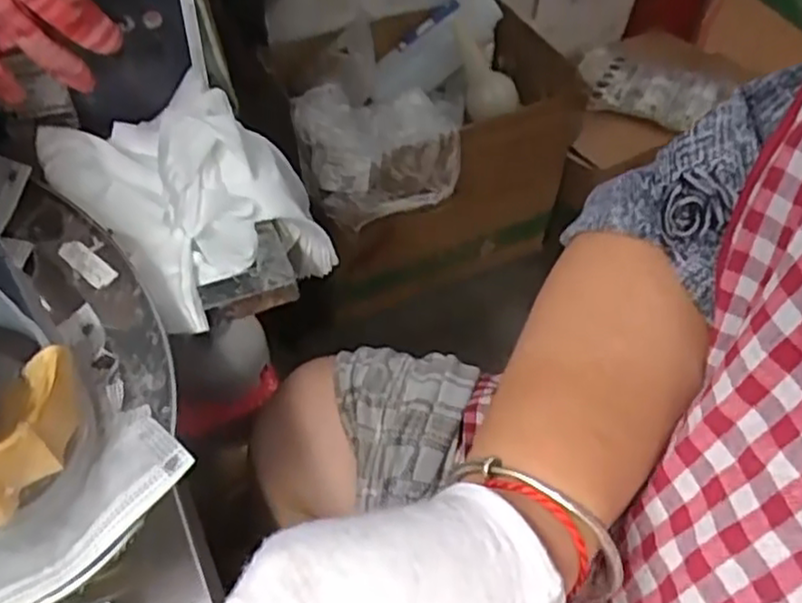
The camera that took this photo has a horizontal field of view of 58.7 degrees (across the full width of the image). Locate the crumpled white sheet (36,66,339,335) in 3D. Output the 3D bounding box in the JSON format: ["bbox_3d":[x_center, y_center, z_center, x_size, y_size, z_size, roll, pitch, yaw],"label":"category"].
[{"bbox_3d":[-0.131,-0.063,0.475,0.142,0.088,0.165,-37,63,-26],"label":"crumpled white sheet"}]

